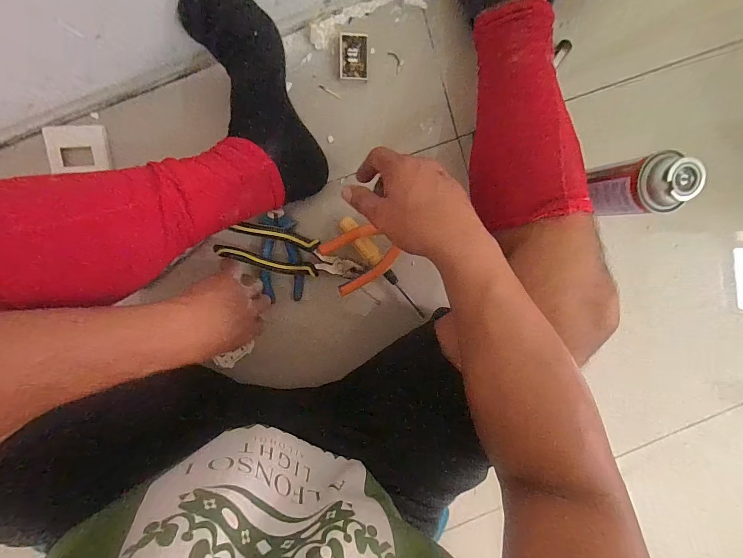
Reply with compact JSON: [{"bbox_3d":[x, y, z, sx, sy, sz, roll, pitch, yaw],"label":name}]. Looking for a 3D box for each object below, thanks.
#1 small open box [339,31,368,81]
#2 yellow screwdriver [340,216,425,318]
[{"bbox_3d":[-0.022,-0.292,0.445,0.038,0.022,0.056,0,98,-7],"label":"small open box"},{"bbox_3d":[0.018,-0.014,0.492,0.023,0.031,0.182,-39,100,0],"label":"yellow screwdriver"}]

